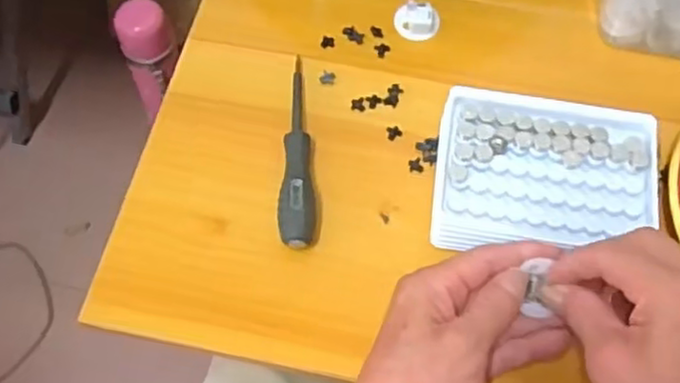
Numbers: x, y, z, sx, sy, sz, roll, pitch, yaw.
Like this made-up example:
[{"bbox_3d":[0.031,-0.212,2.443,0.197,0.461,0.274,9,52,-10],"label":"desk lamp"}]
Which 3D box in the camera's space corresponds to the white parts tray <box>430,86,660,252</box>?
[{"bbox_3d":[0.128,-0.008,0.439,0.134,0.036,0.106,6,64,2],"label":"white parts tray"}]

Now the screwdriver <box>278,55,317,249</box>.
[{"bbox_3d":[-0.025,-0.028,0.447,0.022,0.017,0.134,2,64,0],"label":"screwdriver"}]

